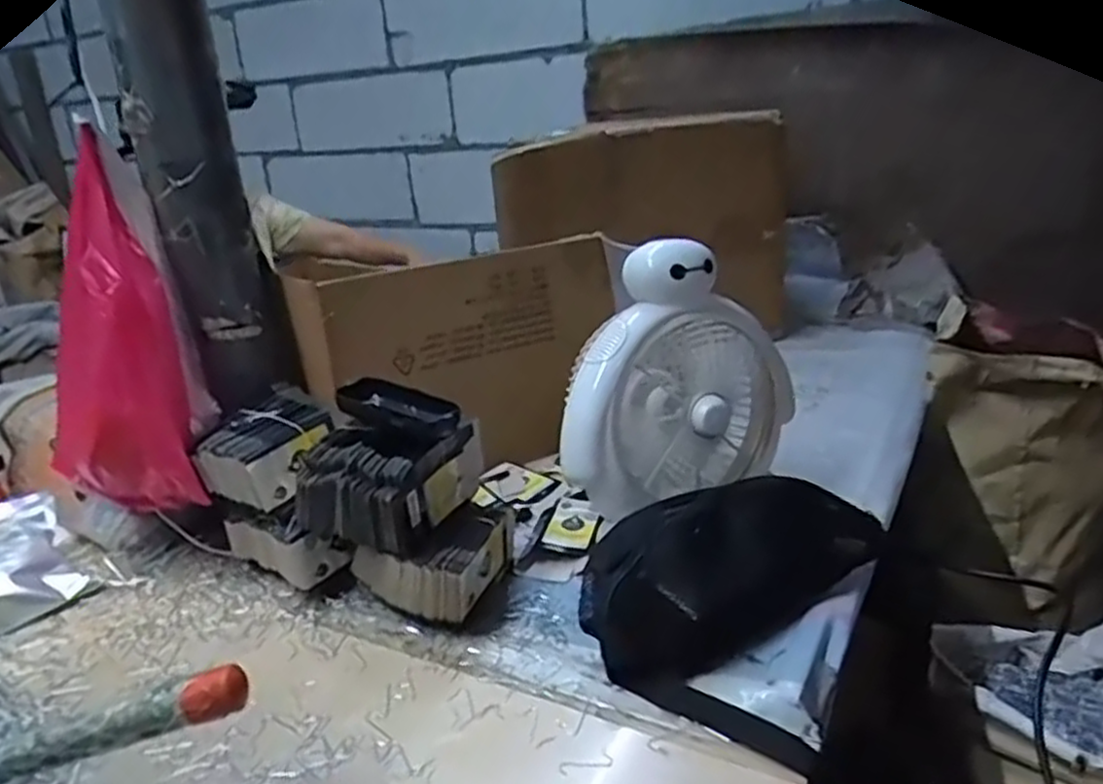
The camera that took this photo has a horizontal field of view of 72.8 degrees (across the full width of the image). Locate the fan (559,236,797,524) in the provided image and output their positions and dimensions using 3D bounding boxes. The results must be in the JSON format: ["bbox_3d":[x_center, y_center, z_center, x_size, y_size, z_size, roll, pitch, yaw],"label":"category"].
[{"bbox_3d":[0.113,-0.014,0.714,0.233,0.233,0.122,-16,24,-29],"label":"fan"}]

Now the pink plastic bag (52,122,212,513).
[{"bbox_3d":[-0.392,-0.041,0.657,0.131,0.293,0.134,-16,24,-29],"label":"pink plastic bag"}]

